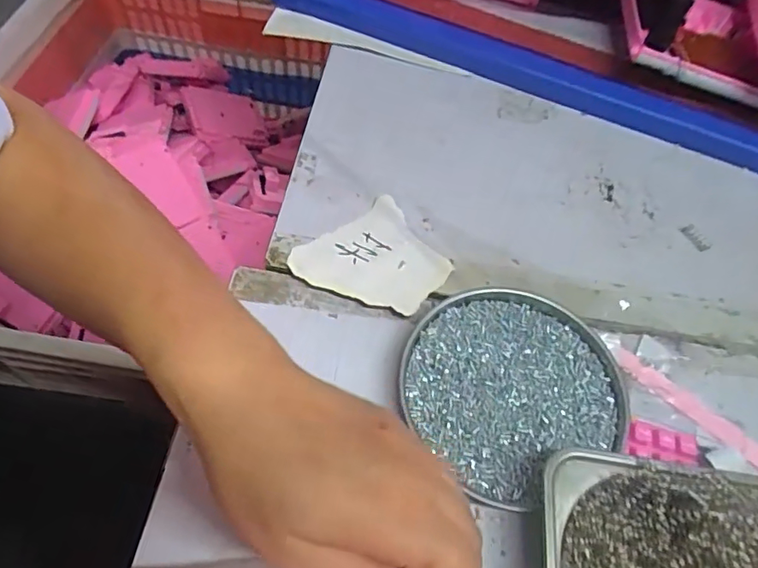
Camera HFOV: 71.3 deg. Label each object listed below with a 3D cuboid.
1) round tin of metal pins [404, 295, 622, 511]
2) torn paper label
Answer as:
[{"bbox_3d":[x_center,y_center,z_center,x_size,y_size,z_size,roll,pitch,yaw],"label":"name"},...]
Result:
[{"bbox_3d":[0.082,0.061,0.332,0.127,0.018,0.125,2,58,-4],"label":"round tin of metal pins"},{"bbox_3d":[-0.003,-0.013,0.376,0.092,0.007,0.087,-33,65,-22],"label":"torn paper label"}]

